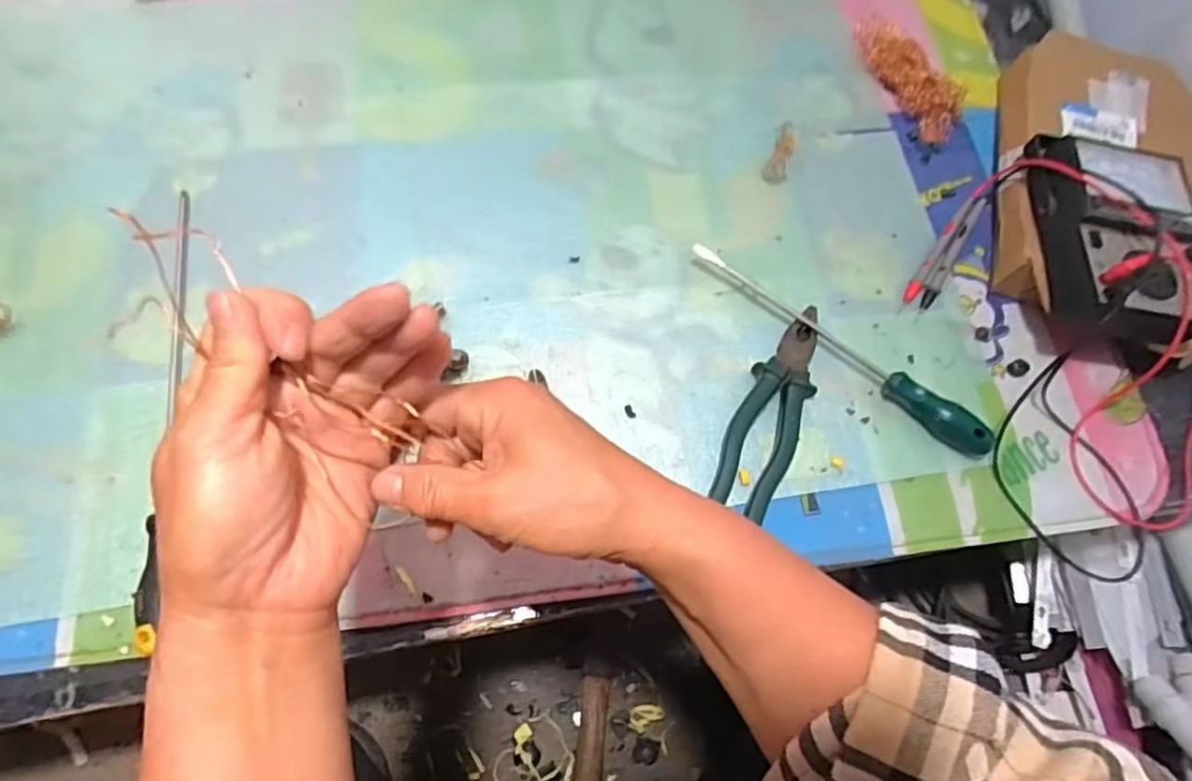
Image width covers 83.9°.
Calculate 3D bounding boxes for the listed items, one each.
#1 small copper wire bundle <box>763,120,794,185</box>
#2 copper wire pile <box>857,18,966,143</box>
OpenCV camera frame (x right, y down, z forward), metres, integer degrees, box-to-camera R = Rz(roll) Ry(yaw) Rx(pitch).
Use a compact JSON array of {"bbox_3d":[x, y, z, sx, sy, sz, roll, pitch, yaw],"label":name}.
[{"bbox_3d":[0.176,-0.227,0.632,0.022,0.011,0.068,17,69,4],"label":"small copper wire bundle"},{"bbox_3d":[0.318,-0.321,0.672,0.043,0.041,0.144,-28,72,-13],"label":"copper wire pile"}]

